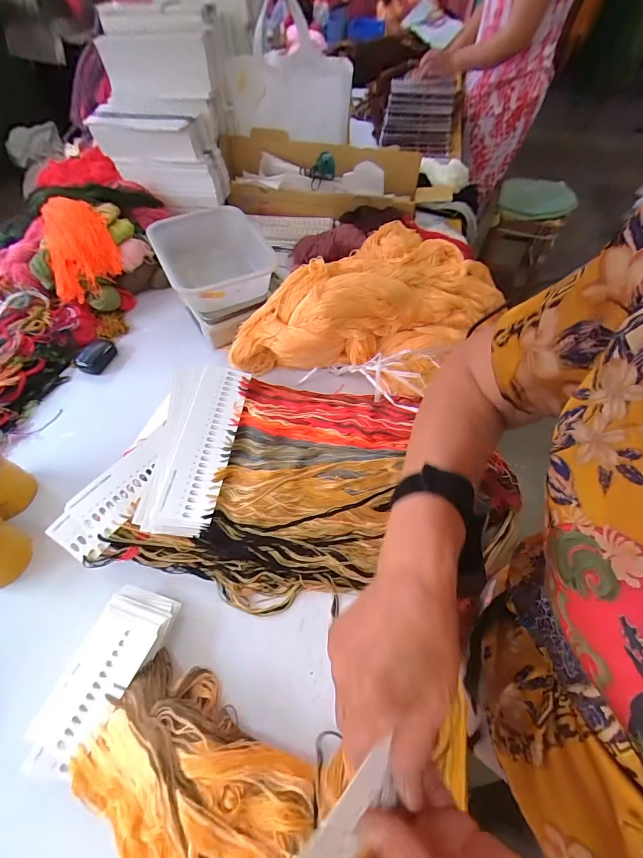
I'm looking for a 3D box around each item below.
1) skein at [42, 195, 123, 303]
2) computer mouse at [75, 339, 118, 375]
[{"bbox_3d":[-0.491,-0.369,0.757,0.136,0.057,0.195,-22,83,-11],"label":"skein"},{"bbox_3d":[-0.448,-0.149,0.751,0.053,0.029,0.085,15,57,9],"label":"computer mouse"}]

